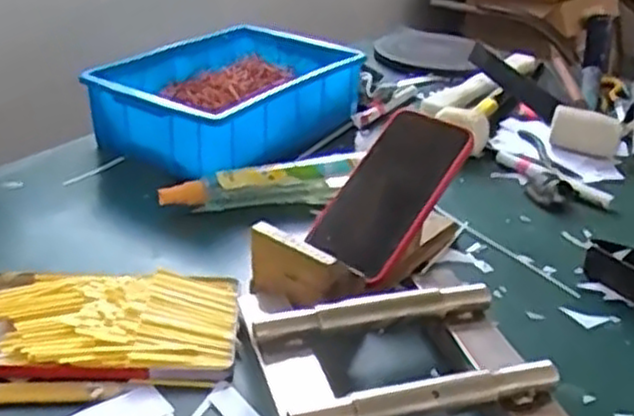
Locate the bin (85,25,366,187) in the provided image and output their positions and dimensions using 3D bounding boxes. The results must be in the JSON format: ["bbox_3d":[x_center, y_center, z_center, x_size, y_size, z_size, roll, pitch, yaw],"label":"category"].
[{"bbox_3d":[-0.099,-0.127,0.878,0.199,0.085,0.284,19,34,27],"label":"bin"}]

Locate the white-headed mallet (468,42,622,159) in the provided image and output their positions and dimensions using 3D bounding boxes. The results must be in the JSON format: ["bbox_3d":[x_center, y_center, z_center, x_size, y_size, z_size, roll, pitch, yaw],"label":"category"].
[{"bbox_3d":[0.283,-0.141,0.972,0.066,0.048,0.266,-6,30,-15],"label":"white-headed mallet"}]

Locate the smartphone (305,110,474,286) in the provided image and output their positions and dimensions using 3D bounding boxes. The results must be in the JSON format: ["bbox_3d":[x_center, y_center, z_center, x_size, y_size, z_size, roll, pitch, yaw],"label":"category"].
[{"bbox_3d":[0.061,-0.016,0.639,0.078,0.011,0.155,29,72,30],"label":"smartphone"}]

